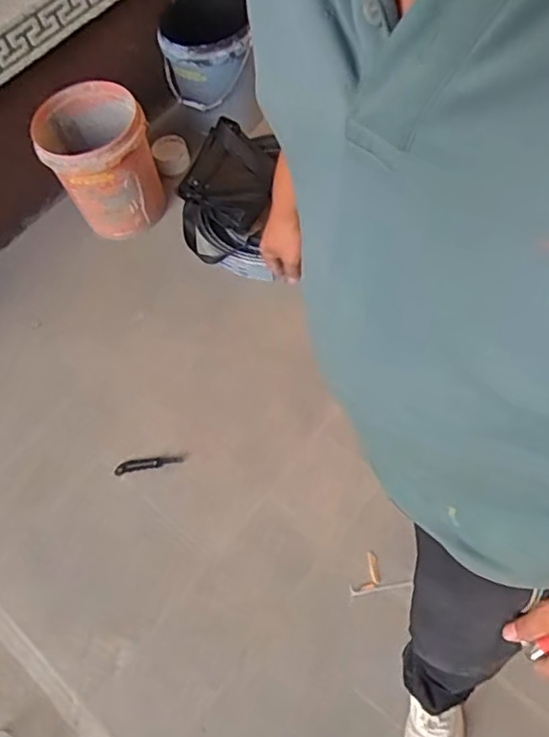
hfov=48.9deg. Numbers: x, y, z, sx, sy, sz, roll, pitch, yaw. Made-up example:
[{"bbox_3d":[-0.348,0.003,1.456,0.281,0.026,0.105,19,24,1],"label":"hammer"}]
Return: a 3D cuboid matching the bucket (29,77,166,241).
[{"bbox_3d":[-0.511,-0.617,1.828,0.300,0.351,0.309,-4,61,7],"label":"bucket"}]

